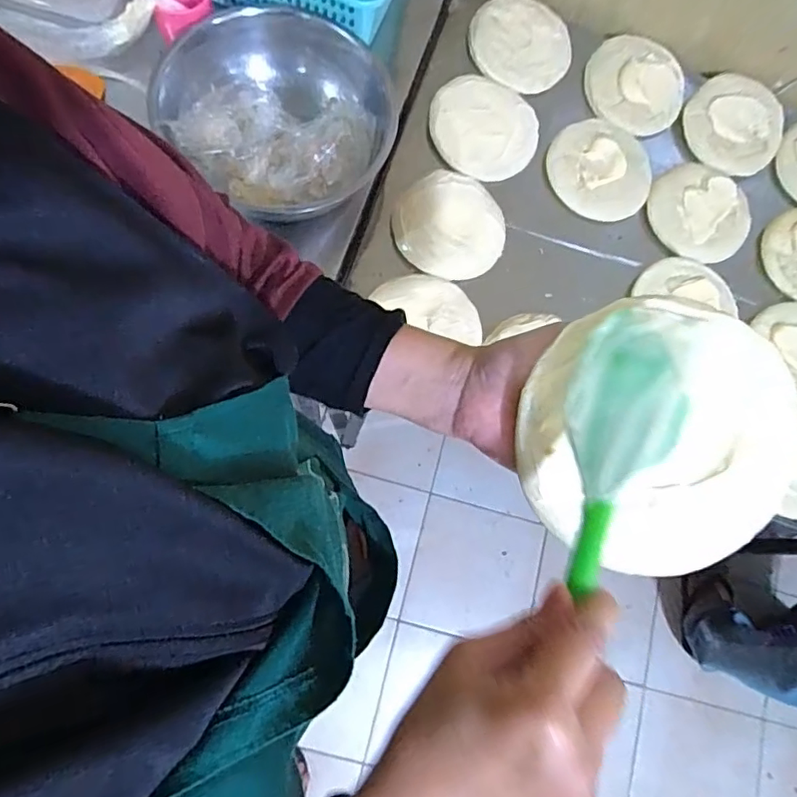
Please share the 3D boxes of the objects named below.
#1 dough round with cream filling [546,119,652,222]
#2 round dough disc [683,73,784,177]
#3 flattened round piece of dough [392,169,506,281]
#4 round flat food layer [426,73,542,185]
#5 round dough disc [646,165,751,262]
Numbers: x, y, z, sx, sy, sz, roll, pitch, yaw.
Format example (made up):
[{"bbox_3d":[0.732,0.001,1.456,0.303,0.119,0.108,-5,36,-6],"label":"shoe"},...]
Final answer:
[{"bbox_3d":[0.275,-0.315,0.764,0.140,0.018,0.141,1,77,-5],"label":"dough round with cream filling"},{"bbox_3d":[0.479,-0.394,0.801,0.134,0.011,0.136,0,93,3],"label":"round dough disc"},{"bbox_3d":[0.066,-0.221,0.717,0.140,0.030,0.138,1,77,-5],"label":"flattened round piece of dough"},{"bbox_3d":[0.113,-0.363,0.748,0.138,0.024,0.144,0,76,-2],"label":"round flat food layer"},{"bbox_3d":[0.408,-0.253,0.758,0.134,0.014,0.130,1,77,-5],"label":"round dough disc"}]

